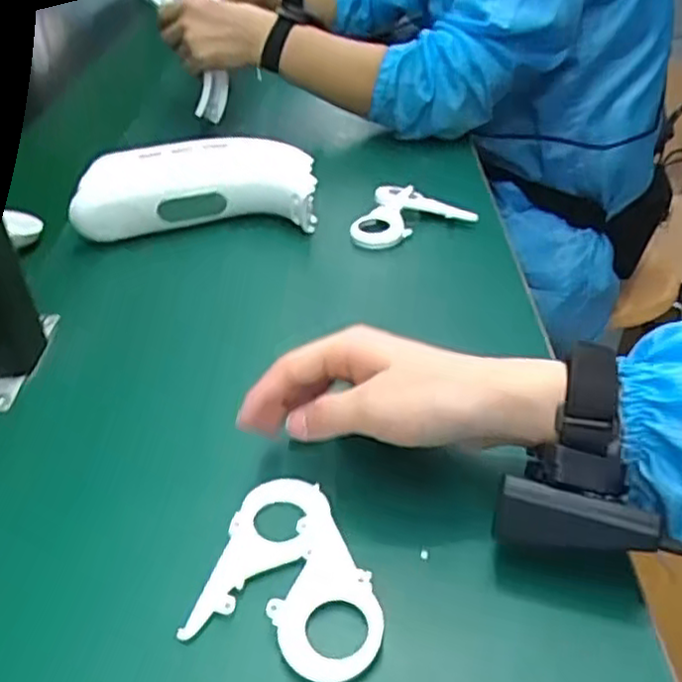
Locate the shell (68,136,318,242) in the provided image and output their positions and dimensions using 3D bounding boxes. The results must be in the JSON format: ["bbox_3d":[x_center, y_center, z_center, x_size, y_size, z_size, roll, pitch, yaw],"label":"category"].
[{"bbox_3d":[-0.122,-0.131,0.603,0.199,0.050,0.081,-3,37,0],"label":"shell"}]

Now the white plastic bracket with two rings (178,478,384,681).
[{"bbox_3d":[-0.017,0.107,0.334,0.084,0.009,0.093,9,38,15],"label":"white plastic bracket with two rings"}]

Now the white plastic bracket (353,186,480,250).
[{"bbox_3d":[0.057,-0.109,0.605,0.104,0.025,0.061,-8,37,-8],"label":"white plastic bracket"}]

